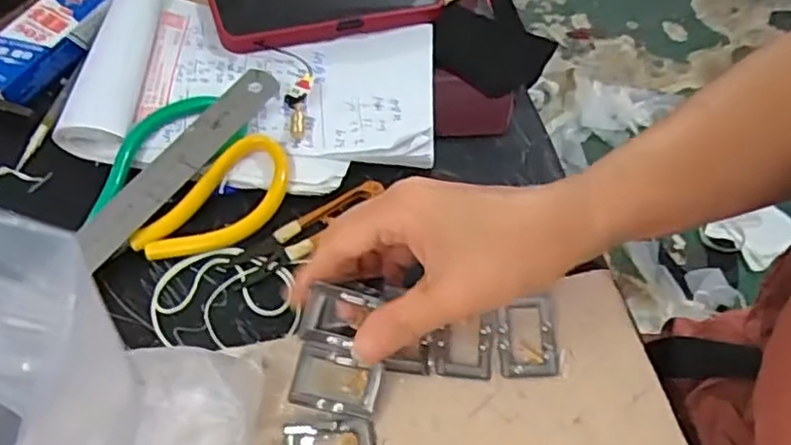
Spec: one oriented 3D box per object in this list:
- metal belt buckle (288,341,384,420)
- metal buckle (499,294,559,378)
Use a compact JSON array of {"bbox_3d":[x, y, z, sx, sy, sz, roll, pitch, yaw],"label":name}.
[{"bbox_3d":[-0.027,0.075,0.320,0.042,0.004,0.030,16,79,-14],"label":"metal belt buckle"},{"bbox_3d":[0.068,0.059,0.345,0.029,0.004,0.041,-1,71,0],"label":"metal buckle"}]

